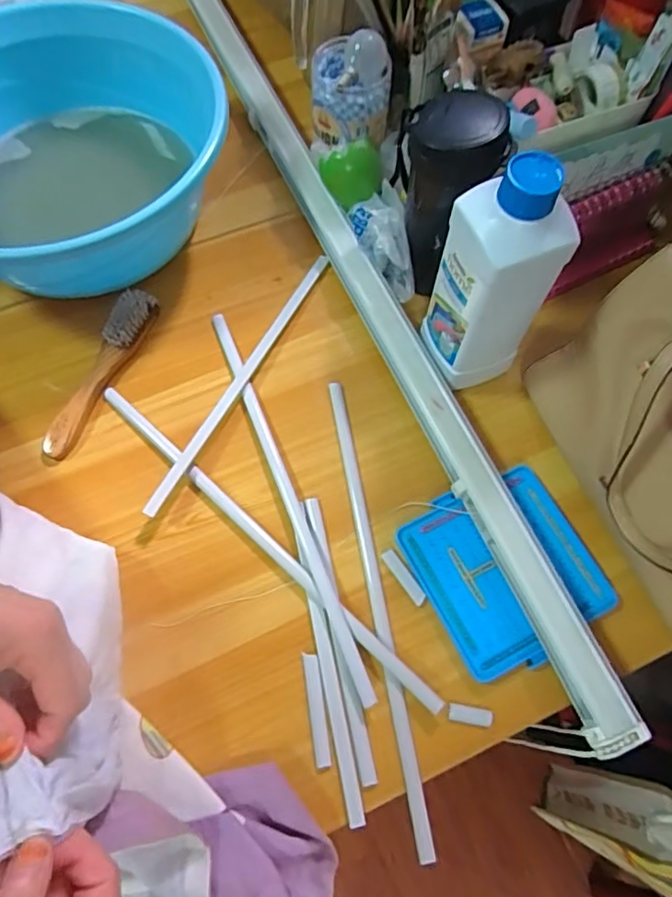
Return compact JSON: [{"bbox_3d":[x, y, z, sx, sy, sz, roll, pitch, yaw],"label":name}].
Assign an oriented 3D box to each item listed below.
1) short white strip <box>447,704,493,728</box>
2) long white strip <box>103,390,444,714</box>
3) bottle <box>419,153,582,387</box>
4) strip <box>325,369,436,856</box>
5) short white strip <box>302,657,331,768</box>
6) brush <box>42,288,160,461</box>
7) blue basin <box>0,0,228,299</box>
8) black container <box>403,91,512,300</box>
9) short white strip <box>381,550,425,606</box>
[{"bbox_3d":[0.114,0.225,0.492,0.037,0.004,0.014,9,68,3],"label":"short white strip"},{"bbox_3d":[-0.073,0.078,0.540,0.425,0.012,0.018,41,75,15],"label":"long white strip"},{"bbox_3d":[0.130,-0.143,0.513,0.085,0.228,0.083,-17,69,-7],"label":"bottle"},{"bbox_3d":[0.035,0.124,0.523,0.014,0.012,0.413,-10,69,-2],"label":"strip"},{"bbox_3d":[-0.016,0.219,0.490,0.013,0.004,0.086,-9,65,-2],"label":"short white strip"},{"bbox_3d":[-0.239,-0.079,0.598,0.034,0.027,0.195,19,69,7],"label":"brush"},{"bbox_3d":[-0.293,-0.309,0.633,0.341,0.146,0.341,0,68,0],"label":"blue basin"},{"bbox_3d":[0.105,-0.243,0.567,0.075,0.178,0.072,-18,69,-7],"label":"black container"},{"bbox_3d":[0.061,0.118,0.532,0.012,0.004,0.056,-31,71,-12],"label":"short white strip"}]

